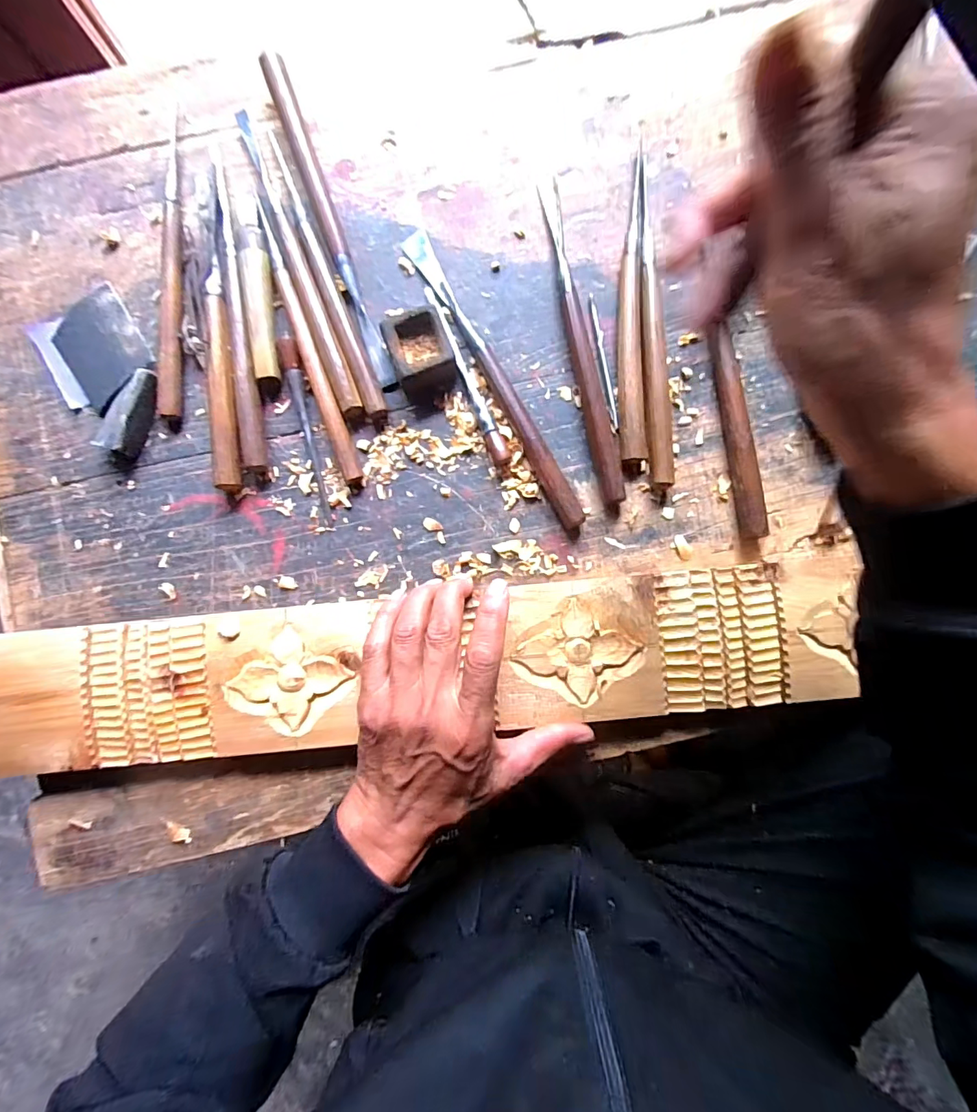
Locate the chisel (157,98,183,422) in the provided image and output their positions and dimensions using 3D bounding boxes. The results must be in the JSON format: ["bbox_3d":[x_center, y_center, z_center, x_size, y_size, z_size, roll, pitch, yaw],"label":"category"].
[{"bbox_3d":[-0.247,-0.224,0.376,0.019,0.009,0.229,-2,88,0],"label":"chisel"}]

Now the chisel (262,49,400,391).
[{"bbox_3d":[-0.121,-0.255,0.372,0.015,0.020,0.264,-20,88,-1],"label":"chisel"}]

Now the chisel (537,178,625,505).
[{"bbox_3d":[0.071,-0.165,0.369,0.019,0.019,0.252,-11,88,0],"label":"chisel"}]

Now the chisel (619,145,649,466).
[{"bbox_3d":[0.109,-0.192,0.370,0.021,0.017,0.239,0,88,0],"label":"chisel"}]

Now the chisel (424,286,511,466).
[{"bbox_3d":[-0.019,-0.140,0.370,0.013,0.012,0.149,-25,88,-1],"label":"chisel"}]

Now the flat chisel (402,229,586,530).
[{"bbox_3d":[0.003,-0.137,0.369,0.018,0.016,0.260,-29,88,-1],"label":"flat chisel"}]

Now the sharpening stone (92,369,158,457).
[{"bbox_3d":[-0.271,-0.110,0.369,0.026,0.023,0.065,26,88,1],"label":"sharpening stone"}]

